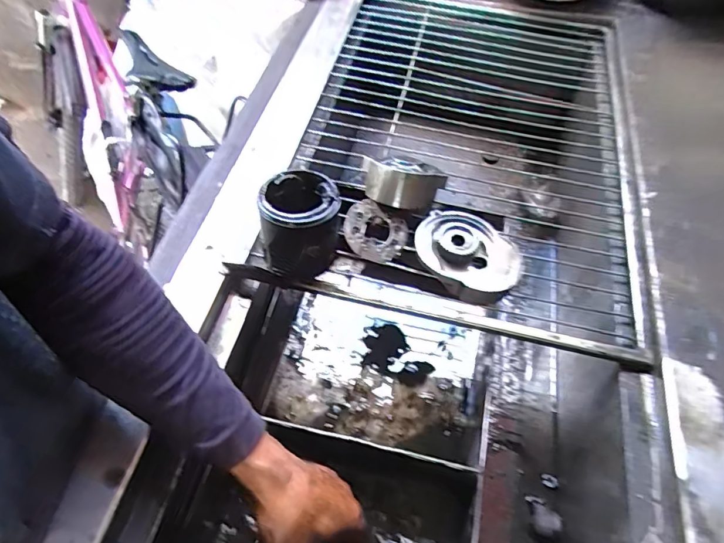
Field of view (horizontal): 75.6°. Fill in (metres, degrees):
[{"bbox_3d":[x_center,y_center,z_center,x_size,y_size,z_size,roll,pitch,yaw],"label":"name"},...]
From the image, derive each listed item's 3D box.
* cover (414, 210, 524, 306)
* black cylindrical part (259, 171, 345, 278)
[{"bbox_3d":[0.109,-0.014,0.500,0.115,0.048,0.085,31,61,20],"label":"cover"},{"bbox_3d":[-0.063,-0.043,0.470,0.077,0.093,0.085,4,56,3],"label":"black cylindrical part"}]

